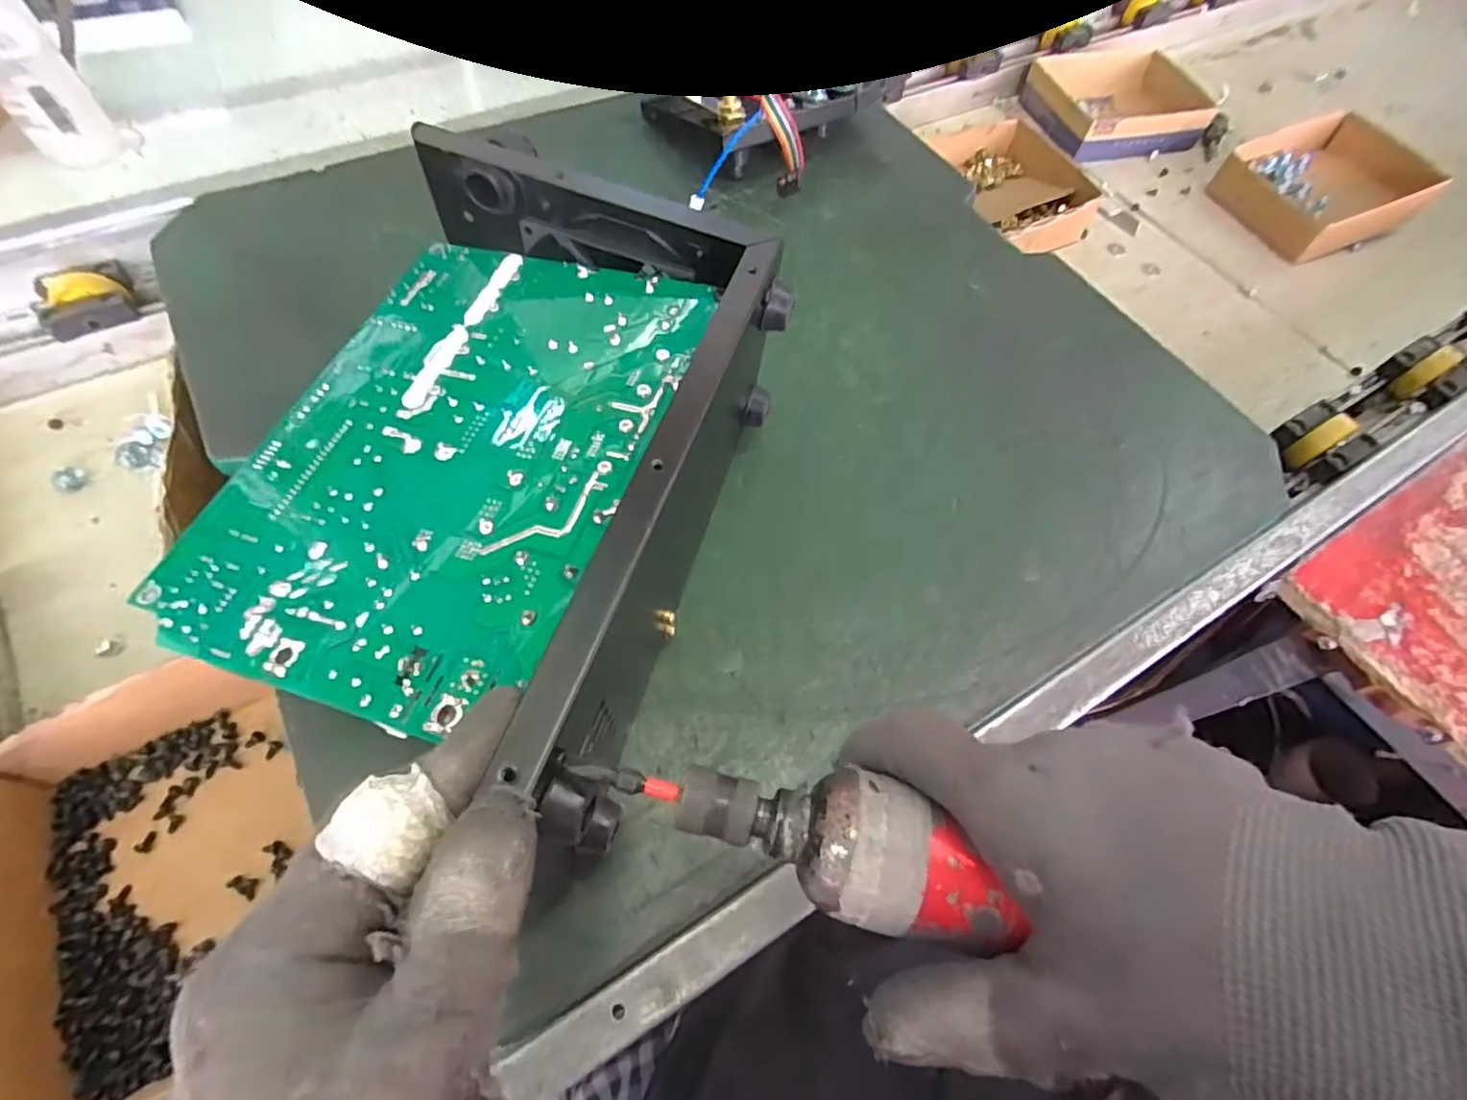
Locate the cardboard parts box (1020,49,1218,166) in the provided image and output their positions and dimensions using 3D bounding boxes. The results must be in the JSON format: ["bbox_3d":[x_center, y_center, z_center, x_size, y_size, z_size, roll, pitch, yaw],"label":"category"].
[{"bbox_3d":[0.436,-0.511,0.727,0.180,0.047,0.158,-15,64,-12],"label":"cardboard parts box"}]

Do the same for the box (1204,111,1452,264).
[{"bbox_3d":[0.620,-0.386,0.671,0.181,0.043,0.149,-19,65,-14],"label":"box"}]

